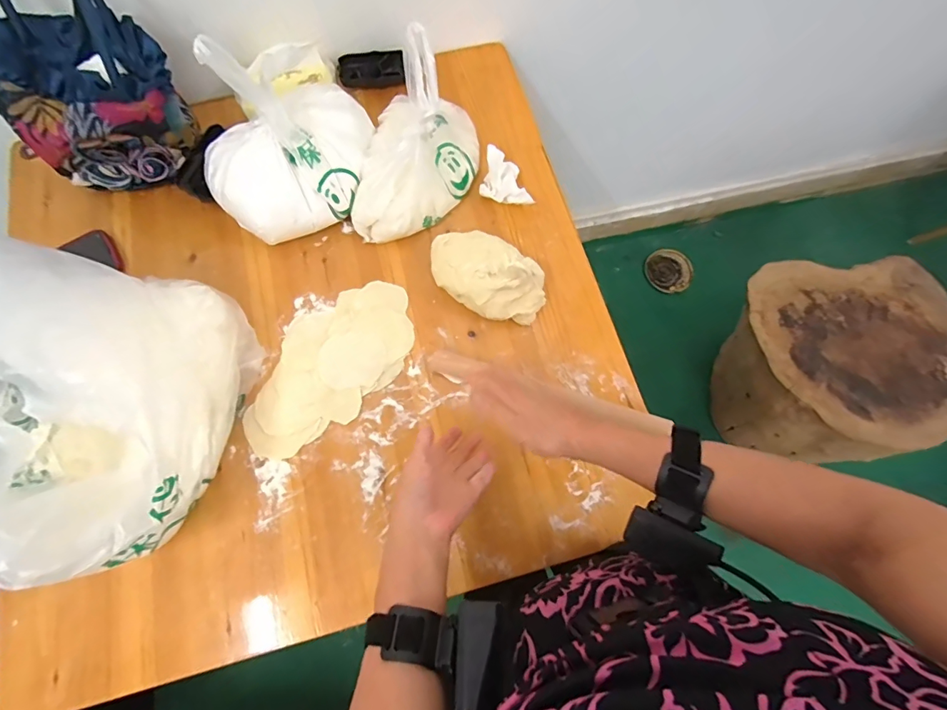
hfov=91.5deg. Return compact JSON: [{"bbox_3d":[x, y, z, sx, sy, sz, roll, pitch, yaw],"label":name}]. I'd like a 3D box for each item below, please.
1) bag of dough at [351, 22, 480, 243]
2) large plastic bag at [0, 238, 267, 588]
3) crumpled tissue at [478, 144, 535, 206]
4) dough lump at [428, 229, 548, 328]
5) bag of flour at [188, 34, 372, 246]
[{"bbox_3d":[-0.073,-0.277,0.597,0.146,0.163,0.224,12,73,3],"label":"bag of dough"},{"bbox_3d":[-0.406,0.044,0.470,0.265,0.209,0.311,7,73,1],"label":"large plastic bag"},{"bbox_3d":[0.051,-0.249,0.657,0.077,0.041,0.065,14,73,3],"label":"crumpled tissue"},{"bbox_3d":[0.016,-0.103,0.594,0.161,0.068,0.097,32,75,9],"label":"dough lump"},{"bbox_3d":[-0.230,-0.259,0.575,0.223,0.196,0.145,-24,74,-6],"label":"bag of flour"}]

